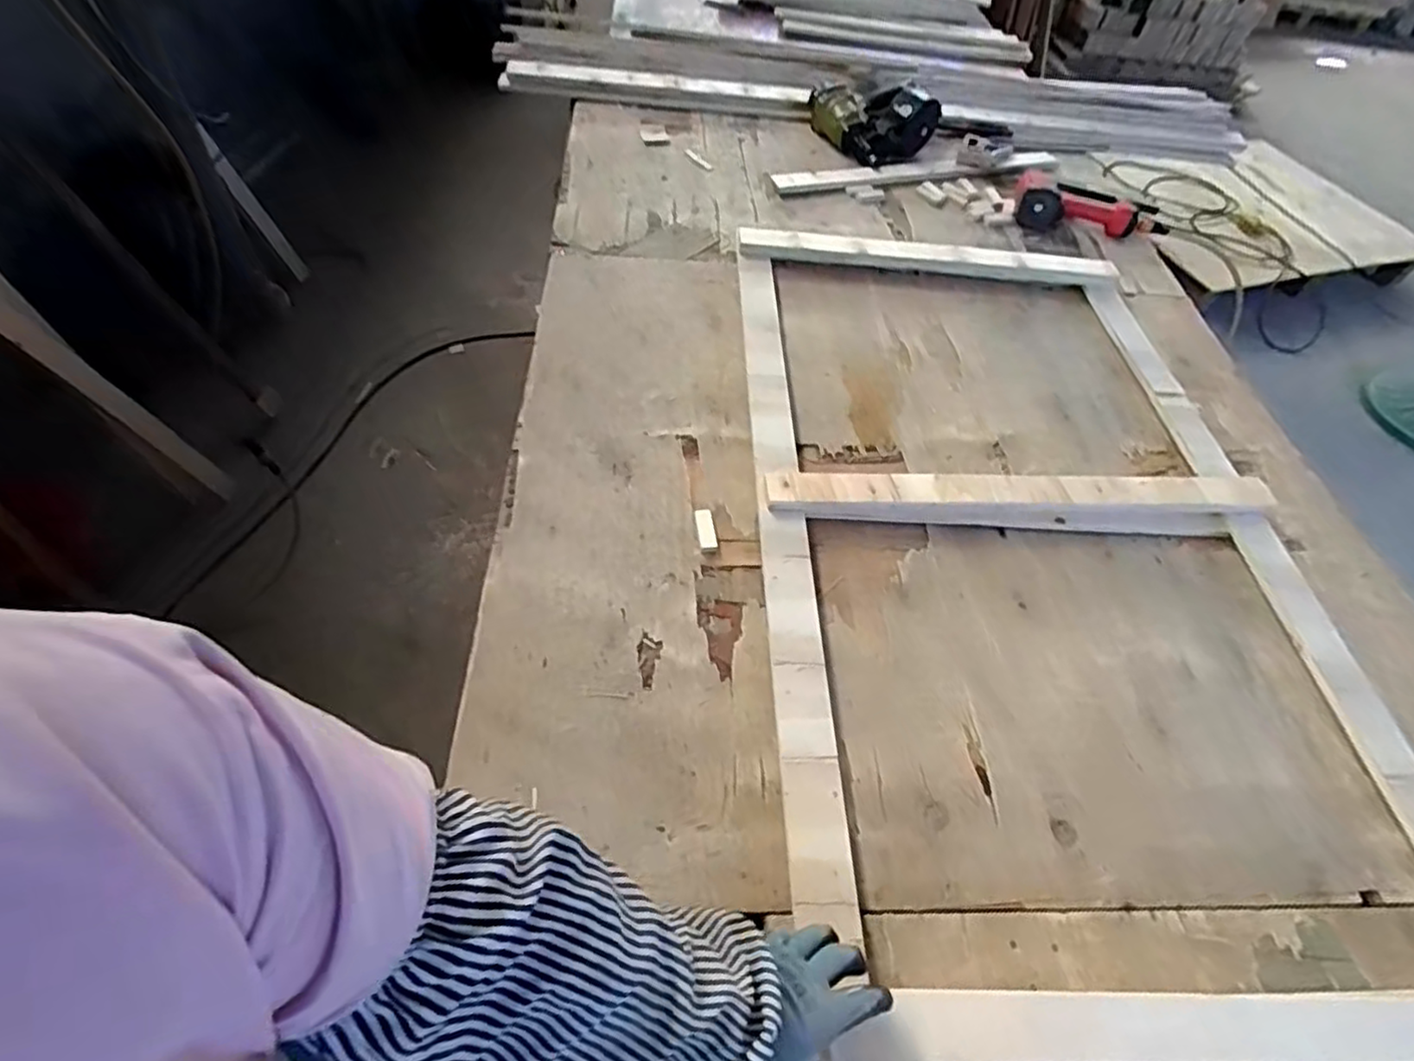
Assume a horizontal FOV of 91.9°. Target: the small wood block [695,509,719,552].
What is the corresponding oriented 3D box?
[{"bbox_3d":[0.000,-0.001,0.955,0.024,0.009,0.069,-4,55,-9],"label":"small wood block"}]

